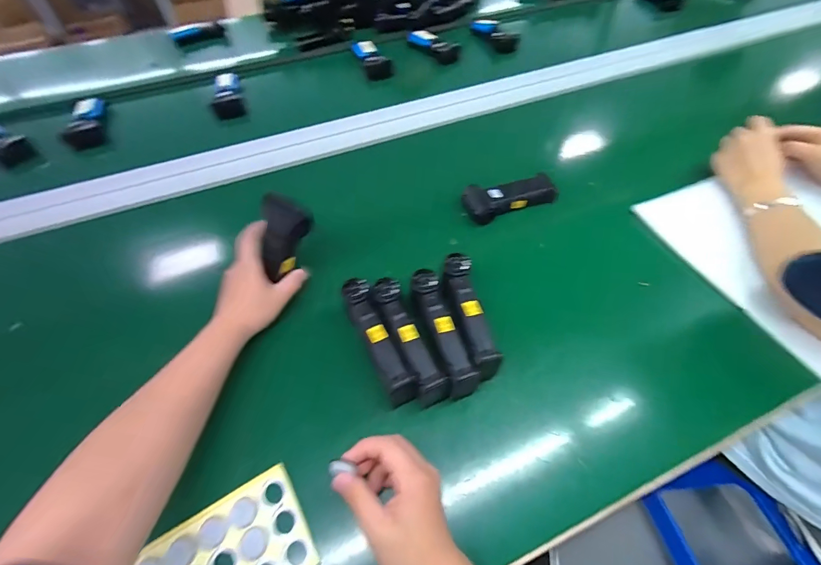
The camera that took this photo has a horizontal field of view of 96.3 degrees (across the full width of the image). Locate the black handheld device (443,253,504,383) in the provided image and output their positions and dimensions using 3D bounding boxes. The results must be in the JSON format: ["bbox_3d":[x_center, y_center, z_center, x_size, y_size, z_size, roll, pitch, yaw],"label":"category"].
[{"bbox_3d":[0.072,0.037,0.454,0.039,0.036,0.159,-10,55,-6],"label":"black handheld device"}]

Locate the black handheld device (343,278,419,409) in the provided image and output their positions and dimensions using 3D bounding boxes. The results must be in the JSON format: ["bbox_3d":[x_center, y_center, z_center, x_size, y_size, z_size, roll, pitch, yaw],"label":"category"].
[{"bbox_3d":[-0.039,0.069,0.446,0.032,0.060,0.151,-23,57,-14],"label":"black handheld device"}]

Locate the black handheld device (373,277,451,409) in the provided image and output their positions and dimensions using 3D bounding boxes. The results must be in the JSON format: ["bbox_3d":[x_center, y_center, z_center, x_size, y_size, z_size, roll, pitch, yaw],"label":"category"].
[{"bbox_3d":[-0.003,0.069,0.446,0.033,0.062,0.150,-21,56,-13],"label":"black handheld device"}]

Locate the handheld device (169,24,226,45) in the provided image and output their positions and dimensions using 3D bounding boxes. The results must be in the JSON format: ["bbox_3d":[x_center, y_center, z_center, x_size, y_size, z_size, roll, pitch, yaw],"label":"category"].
[{"bbox_3d":[-0.589,-0.685,1.018,0.030,0.035,0.168,23,46,17],"label":"handheld device"}]

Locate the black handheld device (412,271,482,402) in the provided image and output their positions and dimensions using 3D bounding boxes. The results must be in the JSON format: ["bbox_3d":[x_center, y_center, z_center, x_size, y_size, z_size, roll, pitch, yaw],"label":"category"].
[{"bbox_3d":[0.036,0.058,0.455,0.042,0.049,0.158,-16,55,-9],"label":"black handheld device"}]

